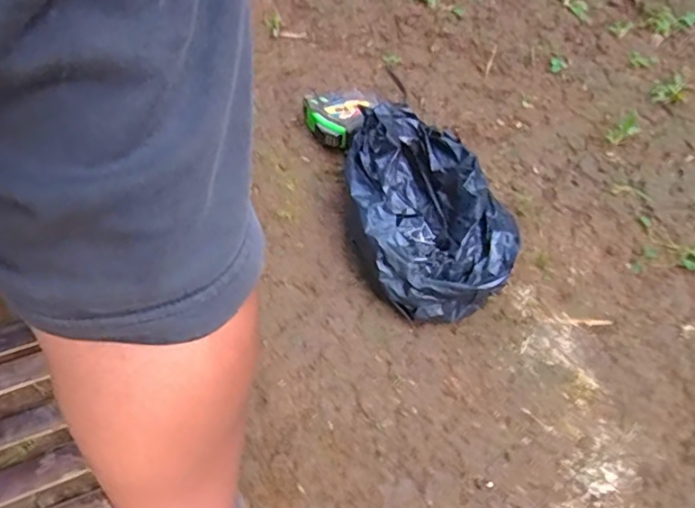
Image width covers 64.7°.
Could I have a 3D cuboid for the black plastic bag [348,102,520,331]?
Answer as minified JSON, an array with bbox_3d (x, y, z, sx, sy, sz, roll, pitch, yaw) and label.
[{"bbox_3d":[0.068,-0.046,0.527,0.125,0.078,0.225,-9,57,-10],"label":"black plastic bag"}]

